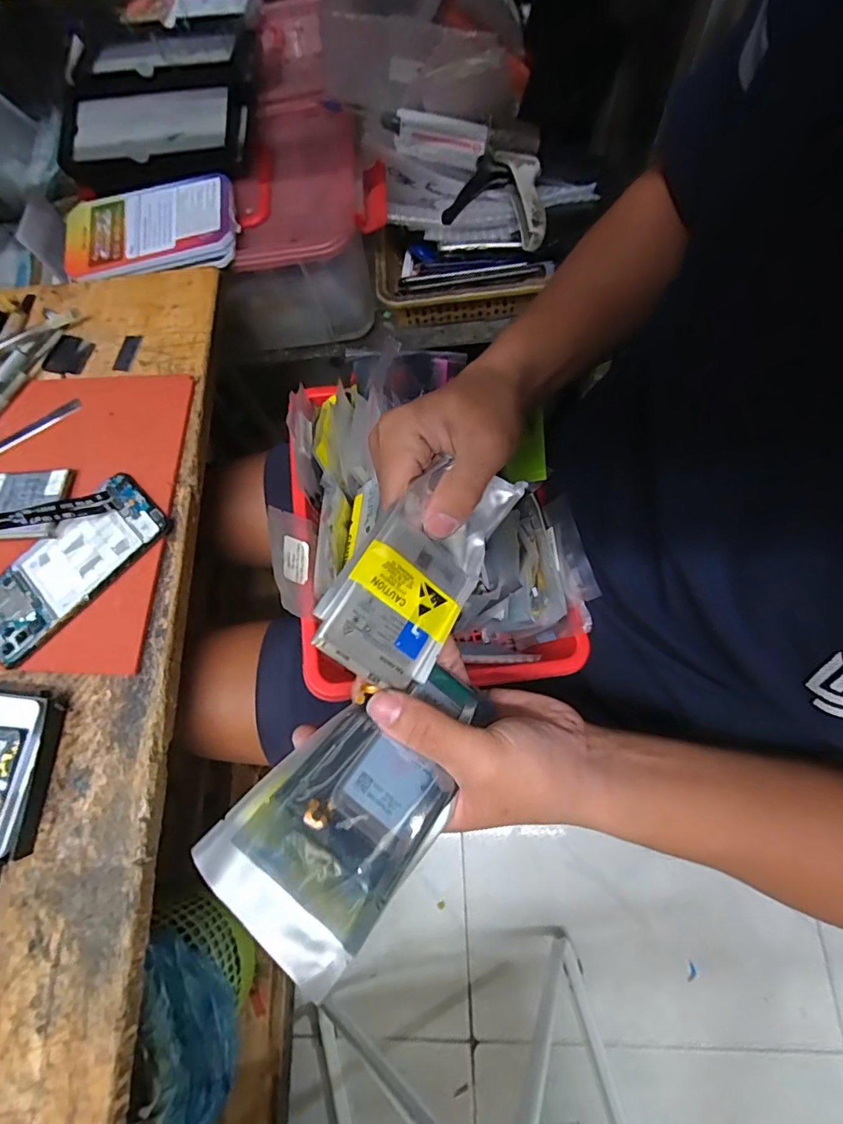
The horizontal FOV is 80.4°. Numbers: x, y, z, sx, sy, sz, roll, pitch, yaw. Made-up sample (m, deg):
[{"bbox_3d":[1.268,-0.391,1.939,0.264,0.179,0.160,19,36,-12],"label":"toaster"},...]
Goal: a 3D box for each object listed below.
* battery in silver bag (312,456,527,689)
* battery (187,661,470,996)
[{"bbox_3d":[0.001,0.000,0.272,0.069,0.014,0.133,39,70,-25],"label":"battery in silver bag"},{"bbox_3d":[-0.028,0.112,0.247,0.079,0.016,0.142,41,62,9],"label":"battery"}]

